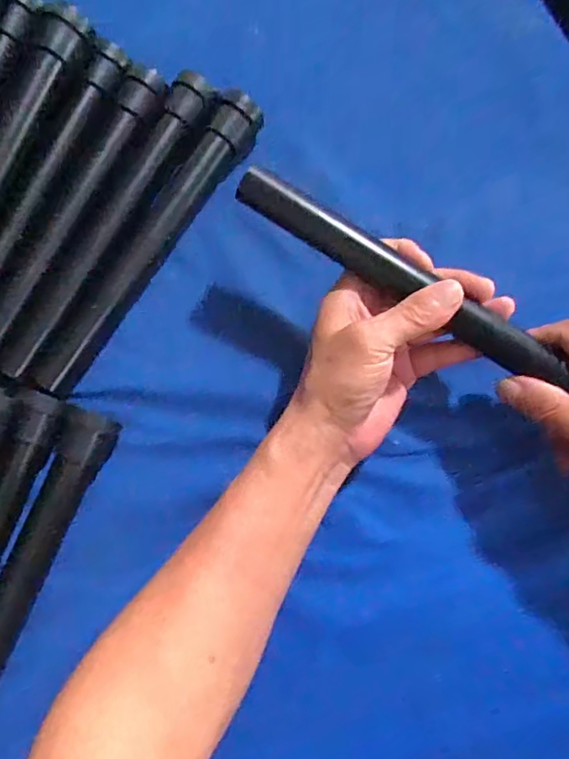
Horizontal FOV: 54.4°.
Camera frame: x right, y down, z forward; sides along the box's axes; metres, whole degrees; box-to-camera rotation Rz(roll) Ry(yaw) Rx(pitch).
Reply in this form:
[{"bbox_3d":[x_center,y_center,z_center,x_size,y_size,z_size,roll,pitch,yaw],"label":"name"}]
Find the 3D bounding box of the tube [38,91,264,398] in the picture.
[{"bbox_3d":[-0.093,-0.097,0.390,0.031,0.033,0.242,32,79,5],"label":"tube"}]

